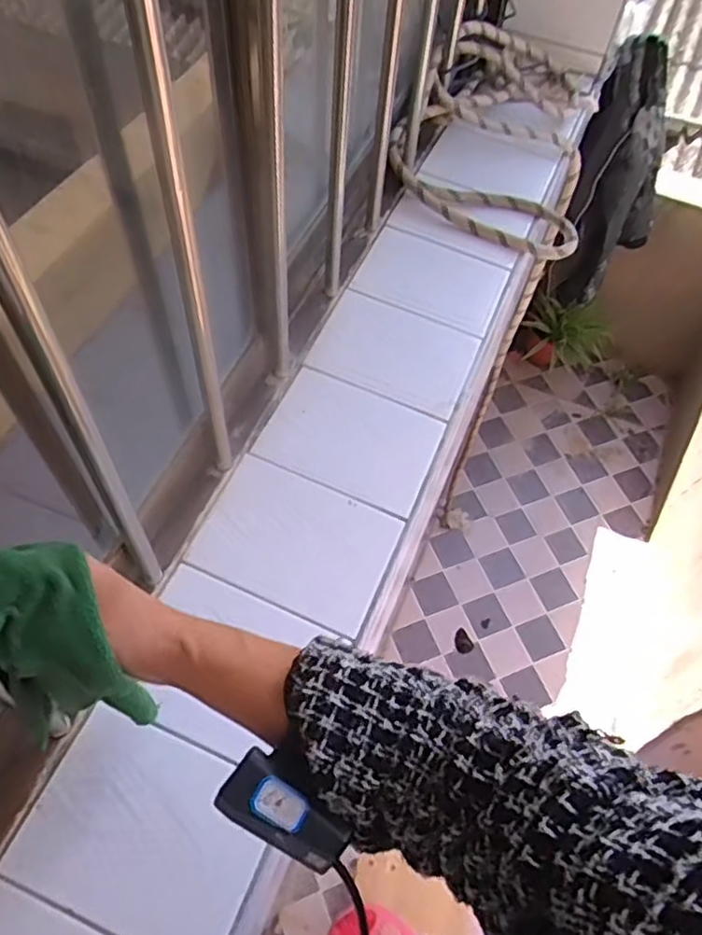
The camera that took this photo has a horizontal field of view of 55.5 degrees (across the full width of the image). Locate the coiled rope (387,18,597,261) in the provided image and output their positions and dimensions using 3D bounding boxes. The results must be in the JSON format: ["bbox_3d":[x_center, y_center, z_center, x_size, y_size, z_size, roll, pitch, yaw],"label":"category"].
[{"bbox_3d":[0.224,-0.498,1.030,0.284,0.201,0.454,17,58,6],"label":"coiled rope"}]

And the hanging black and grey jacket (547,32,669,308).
[{"bbox_3d":[0.678,-0.697,1.707,0.252,0.675,0.208,20,59,8],"label":"hanging black and grey jacket"}]

